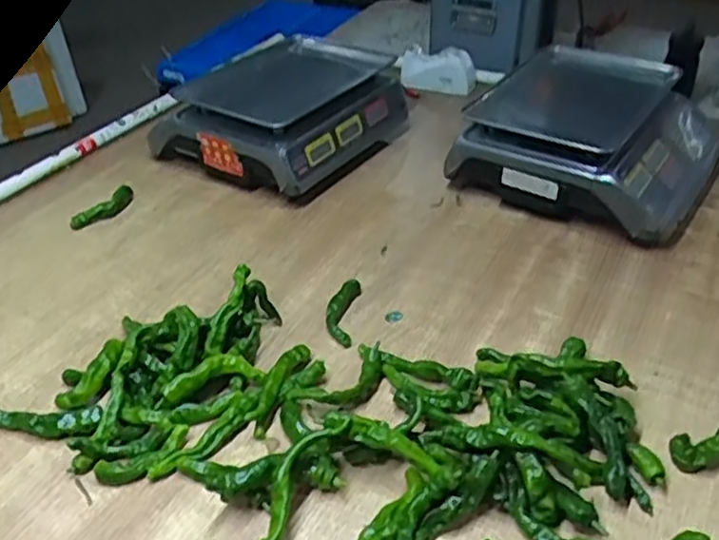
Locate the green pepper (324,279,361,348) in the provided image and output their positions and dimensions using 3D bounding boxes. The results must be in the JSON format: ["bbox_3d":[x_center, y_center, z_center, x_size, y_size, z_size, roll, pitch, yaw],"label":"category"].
[{"bbox_3d":[-0.022,0.049,0.880,0.036,0.020,0.119,3,35,6],"label":"green pepper"}]

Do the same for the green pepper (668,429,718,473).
[{"bbox_3d":[0.339,0.174,0.690,0.076,0.026,0.031,-7,36,-8],"label":"green pepper"}]

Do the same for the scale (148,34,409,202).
[{"bbox_3d":[-0.107,-0.288,1.265,0.312,0.125,0.418,20,41,28],"label":"scale"}]

